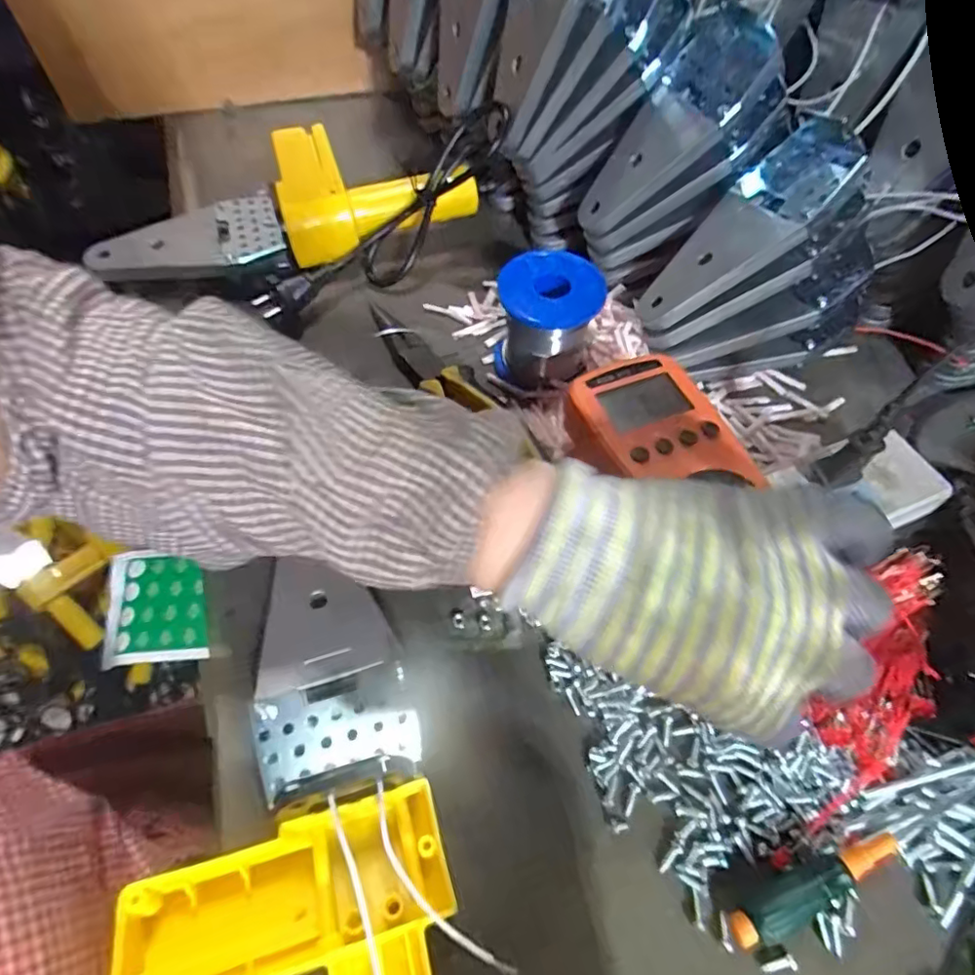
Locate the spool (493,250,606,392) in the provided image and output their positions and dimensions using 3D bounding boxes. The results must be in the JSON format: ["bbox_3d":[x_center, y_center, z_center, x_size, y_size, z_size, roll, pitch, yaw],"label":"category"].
[{"bbox_3d":[0.036,-0.100,0.348,0.059,0.064,0.052,6,58,2],"label":"spool"}]

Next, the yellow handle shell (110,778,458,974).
[{"bbox_3d":[-0.059,0.191,0.189,0.111,0.043,0.140,-14,60,-10],"label":"yellow handle shell"}]

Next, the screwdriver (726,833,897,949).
[{"bbox_3d":[0.130,0.160,0.226,0.073,0.013,0.016,-22,61,-14],"label":"screwdriver"}]

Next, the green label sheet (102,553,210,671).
[{"bbox_3d":[-0.171,0.062,0.294,0.061,0.004,0.057,-8,64,7],"label":"green label sheet"}]

